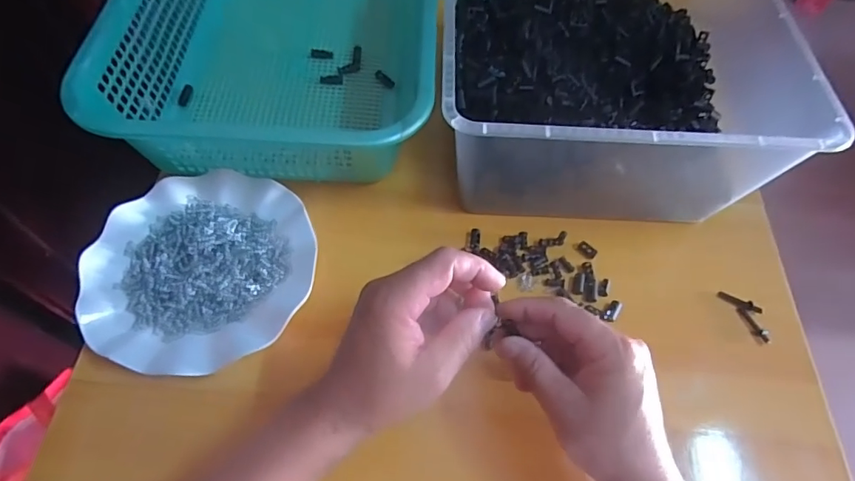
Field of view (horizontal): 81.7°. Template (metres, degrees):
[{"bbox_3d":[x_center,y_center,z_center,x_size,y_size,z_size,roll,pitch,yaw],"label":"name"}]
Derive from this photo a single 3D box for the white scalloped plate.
[{"bbox_3d":[-0.191,0.020,0.421,0.182,0.018,0.176,2,60,-3],"label":"white scalloped plate"}]

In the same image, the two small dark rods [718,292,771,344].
[{"bbox_3d":[0.286,0.065,0.439,0.020,0.011,0.053,-20,63,-15],"label":"two small dark rods"}]

